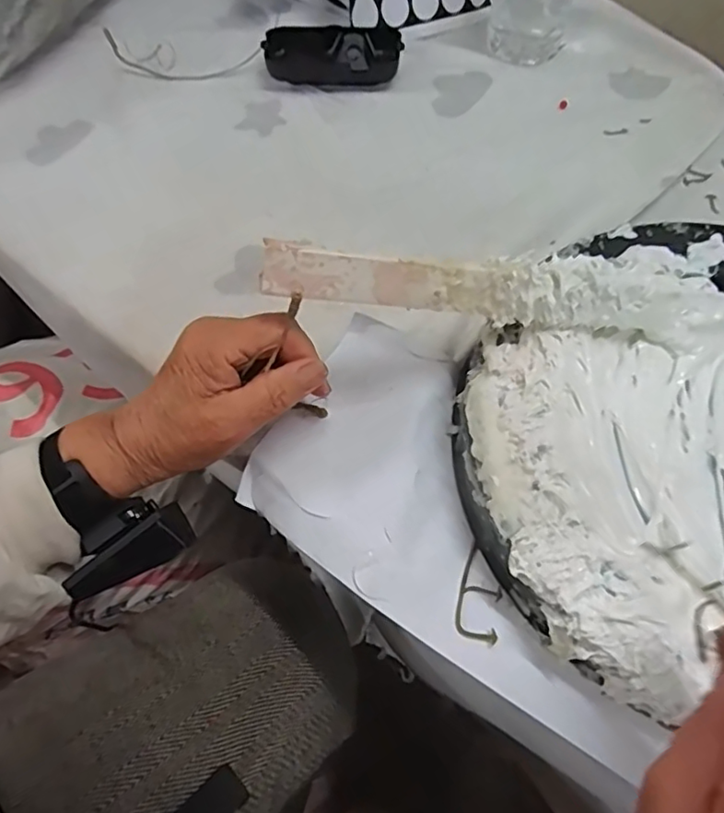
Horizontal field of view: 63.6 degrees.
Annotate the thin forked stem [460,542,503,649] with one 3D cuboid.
[{"bbox_3d":[0.063,0.095,0.299,0.020,0.005,0.047,12,64,6],"label":"thin forked stem"}]

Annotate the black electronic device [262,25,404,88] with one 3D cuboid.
[{"bbox_3d":[-0.025,-0.296,0.493,0.110,0.023,0.054,-4,63,-2],"label":"black electronic device"}]

